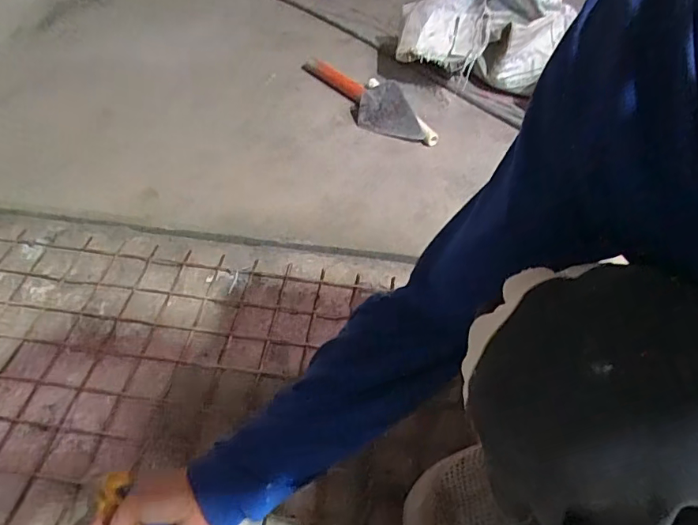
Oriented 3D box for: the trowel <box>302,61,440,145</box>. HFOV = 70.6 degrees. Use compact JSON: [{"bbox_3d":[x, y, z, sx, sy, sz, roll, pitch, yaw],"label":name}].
[{"bbox_3d":[0.023,-0.358,1.031,0.089,0.070,0.391,-29,56,-25],"label":"trowel"}]

